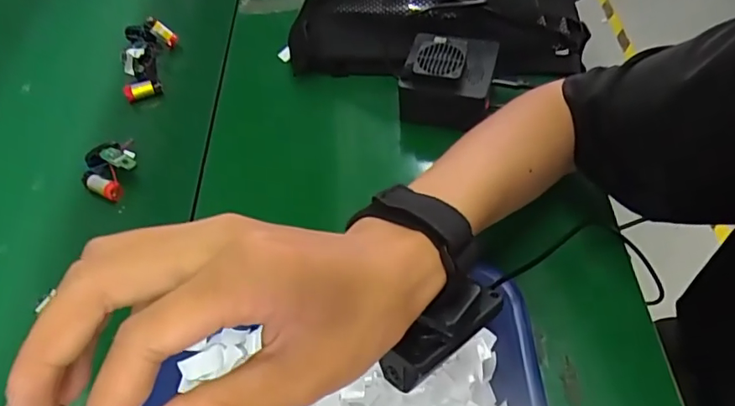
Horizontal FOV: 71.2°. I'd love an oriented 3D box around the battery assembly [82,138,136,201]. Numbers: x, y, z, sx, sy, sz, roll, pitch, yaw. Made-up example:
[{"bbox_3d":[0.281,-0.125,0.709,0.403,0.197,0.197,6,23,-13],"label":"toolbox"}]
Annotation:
[{"bbox_3d":[-0.232,-0.031,0.469,0.051,0.027,0.054,-3,54,4],"label":"battery assembly"}]

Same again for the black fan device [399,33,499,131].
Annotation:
[{"bbox_3d":[0.072,-0.112,0.463,0.076,0.057,0.068,12,56,14],"label":"black fan device"}]

